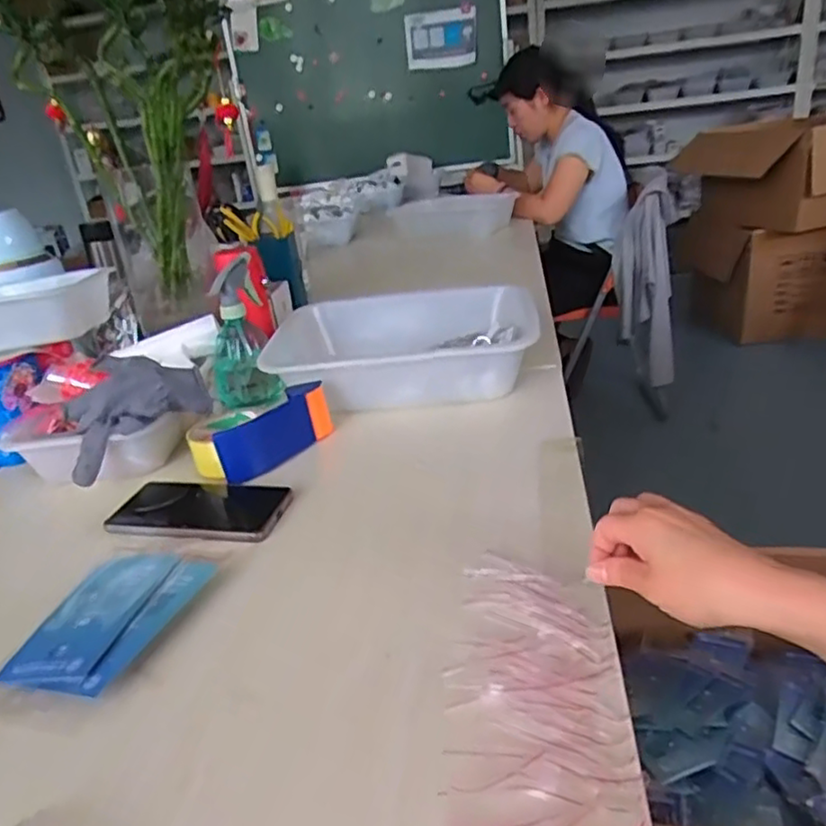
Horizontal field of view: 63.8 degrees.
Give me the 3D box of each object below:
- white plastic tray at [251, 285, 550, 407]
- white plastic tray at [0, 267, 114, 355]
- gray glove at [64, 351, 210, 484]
[{"bbox_3d":[-0.011,-0.083,0.868,0.331,0.080,0.233,-2,25,10],"label":"white plastic tray"},{"bbox_3d":[-0.514,-0.132,0.848,0.236,0.063,0.180,-8,24,-2],"label":"white plastic tray"},{"bbox_3d":[-0.308,-0.005,0.733,0.160,0.082,0.101,-23,29,-31],"label":"gray glove"}]

